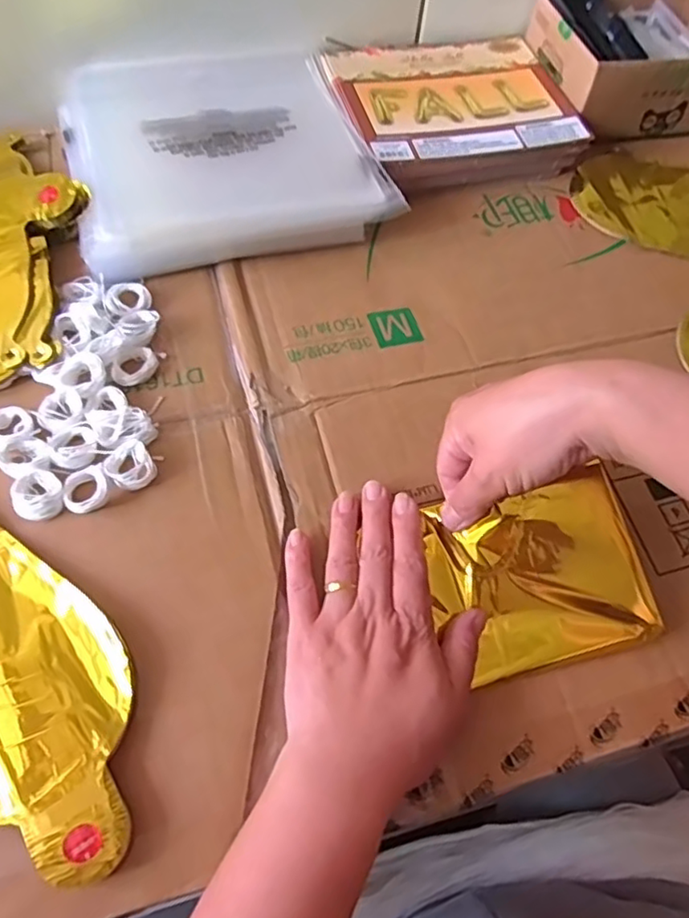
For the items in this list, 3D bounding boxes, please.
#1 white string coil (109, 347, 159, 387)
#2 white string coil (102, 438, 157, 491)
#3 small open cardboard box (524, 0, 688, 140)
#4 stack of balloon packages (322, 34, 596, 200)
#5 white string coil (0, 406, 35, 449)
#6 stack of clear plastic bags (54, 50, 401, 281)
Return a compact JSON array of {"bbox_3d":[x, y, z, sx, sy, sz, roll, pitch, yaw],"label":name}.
[{"bbox_3d":[-0.136,-0.061,0.407,0.022,0.014,0.032,30,64,12],"label":"white string coil"},{"bbox_3d":[-0.129,0.003,0.375,0.027,0.010,0.029,2,61,-3],"label":"white string coil"},{"bbox_3d":[0.270,-0.364,0.567,0.184,0.066,0.134,-9,62,-9],"label":"small open cardboard box"},{"bbox_3d":[0.094,-0.306,0.547,0.189,0.029,0.174,-15,64,-12],"label":"stack of balloon packages"},{"bbox_3d":[-0.202,-0.020,0.376,0.027,0.005,0.029,2,61,-3],"label":"white string coil"},{"bbox_3d":[-0.103,-0.251,0.500,0.220,0.035,0.236,-15,64,-12],"label":"stack of clear plastic bags"}]

